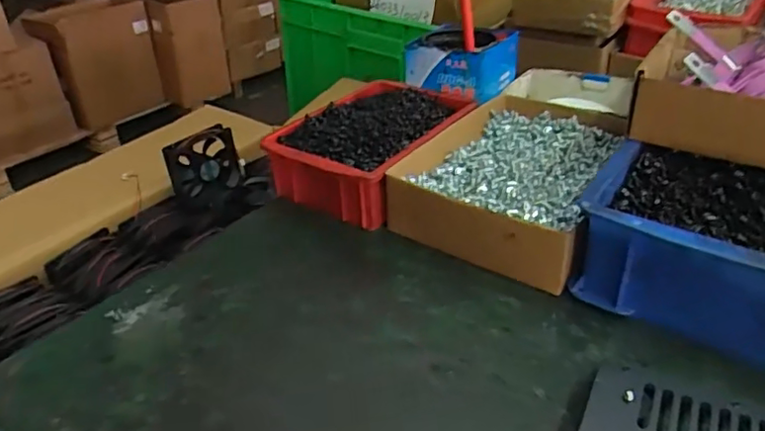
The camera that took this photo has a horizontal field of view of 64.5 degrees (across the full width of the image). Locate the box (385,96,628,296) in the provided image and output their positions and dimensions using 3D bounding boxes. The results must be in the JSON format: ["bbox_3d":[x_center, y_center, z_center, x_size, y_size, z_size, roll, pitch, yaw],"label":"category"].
[{"bbox_3d":[0.125,-0.041,0.554,0.156,0.050,0.233,16,37,26],"label":"box"}]

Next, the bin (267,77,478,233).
[{"bbox_3d":[-0.008,-0.072,0.596,0.126,0.071,0.190,18,38,27],"label":"bin"}]

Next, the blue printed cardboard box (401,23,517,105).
[{"bbox_3d":[0.088,-0.173,0.671,0.100,0.051,0.118,16,37,26],"label":"blue printed cardboard box"}]

